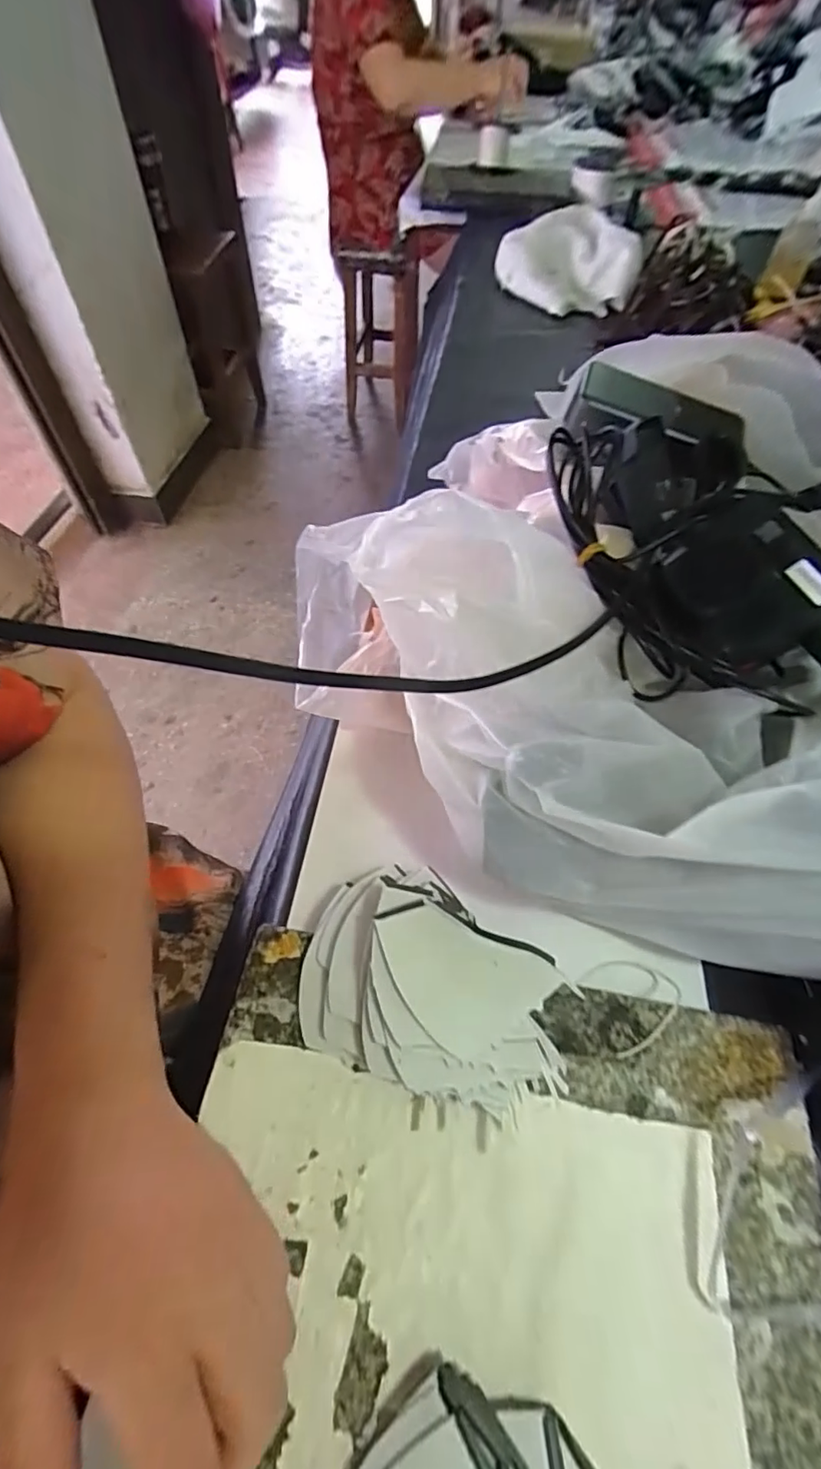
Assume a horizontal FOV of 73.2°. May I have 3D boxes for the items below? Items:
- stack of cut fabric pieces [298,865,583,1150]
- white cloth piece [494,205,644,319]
[{"bbox_3d":[0.009,0.131,0.279,0.137,0.047,0.093,27,60,16],"label":"stack of cut fabric pieces"},{"bbox_3d":[0.241,-0.724,0.845,0.212,0.096,0.102,9,57,5],"label":"white cloth piece"}]

